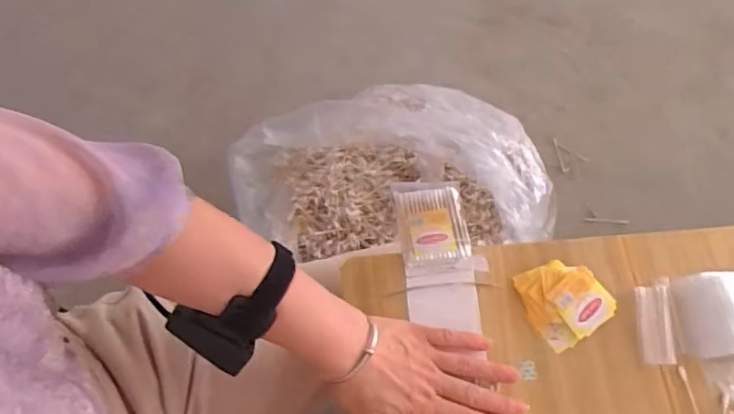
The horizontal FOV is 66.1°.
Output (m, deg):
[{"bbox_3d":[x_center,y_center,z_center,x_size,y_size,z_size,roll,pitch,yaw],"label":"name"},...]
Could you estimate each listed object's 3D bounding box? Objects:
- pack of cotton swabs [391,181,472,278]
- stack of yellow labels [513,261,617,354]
[{"bbox_3d":[0.059,0.016,0.511,0.062,0.013,0.089,-6,70,0],"label":"pack of cotton swabs"},{"bbox_3d":[0.170,0.080,0.487,0.066,0.014,0.069,-27,71,-8],"label":"stack of yellow labels"}]

